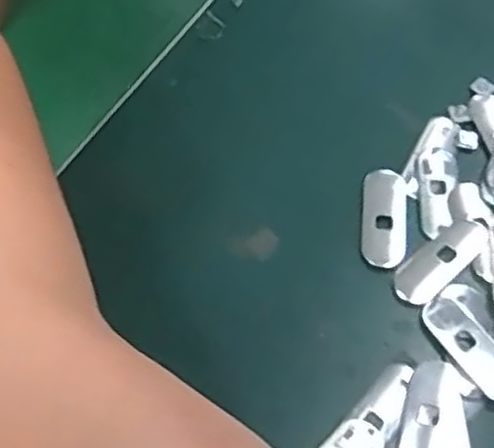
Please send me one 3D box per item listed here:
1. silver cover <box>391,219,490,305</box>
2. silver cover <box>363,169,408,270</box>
[{"bbox_3d":[0.085,0.015,0.320,0.049,0.004,0.020,-39,66,-19],"label":"silver cover"},{"bbox_3d":[0.063,-0.004,0.333,0.019,0.004,0.052,3,60,4],"label":"silver cover"}]

